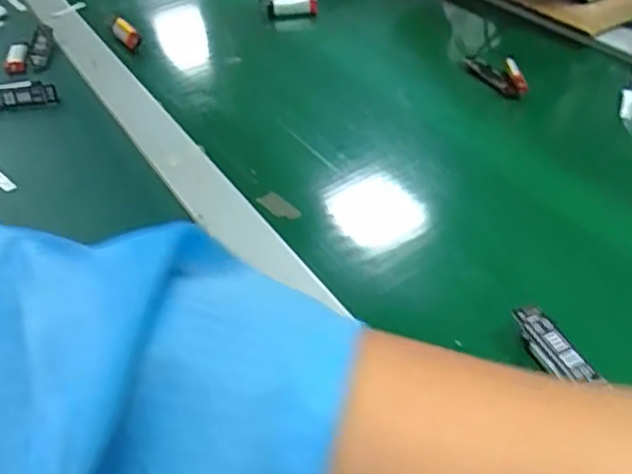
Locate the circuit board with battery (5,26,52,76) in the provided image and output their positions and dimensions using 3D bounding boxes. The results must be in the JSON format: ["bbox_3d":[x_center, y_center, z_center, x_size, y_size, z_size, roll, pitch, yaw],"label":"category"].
[{"bbox_3d":[-0.291,-0.191,0.663,0.041,0.022,0.069,-8,40,-4],"label":"circuit board with battery"}]

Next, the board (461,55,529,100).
[{"bbox_3d":[0.163,-0.152,0.591,0.019,0.029,0.088,-16,42,-14],"label":"board"}]

